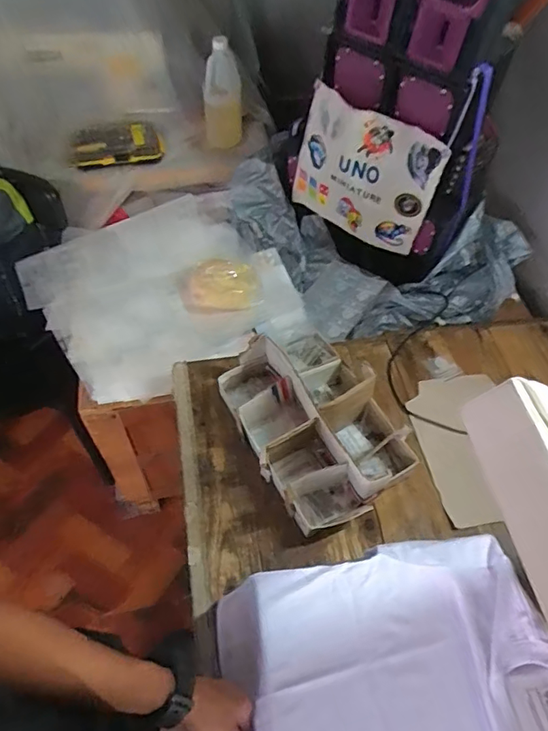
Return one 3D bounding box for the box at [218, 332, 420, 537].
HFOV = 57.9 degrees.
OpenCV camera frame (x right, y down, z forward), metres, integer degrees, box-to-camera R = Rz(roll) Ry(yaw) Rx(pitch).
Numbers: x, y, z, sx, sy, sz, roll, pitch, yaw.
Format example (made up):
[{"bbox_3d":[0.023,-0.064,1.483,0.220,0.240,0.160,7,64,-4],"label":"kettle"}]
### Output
[{"bbox_3d":[0.065,0.083,0.795,0.212,0.117,0.301,-26,62,-19],"label":"box"}]

